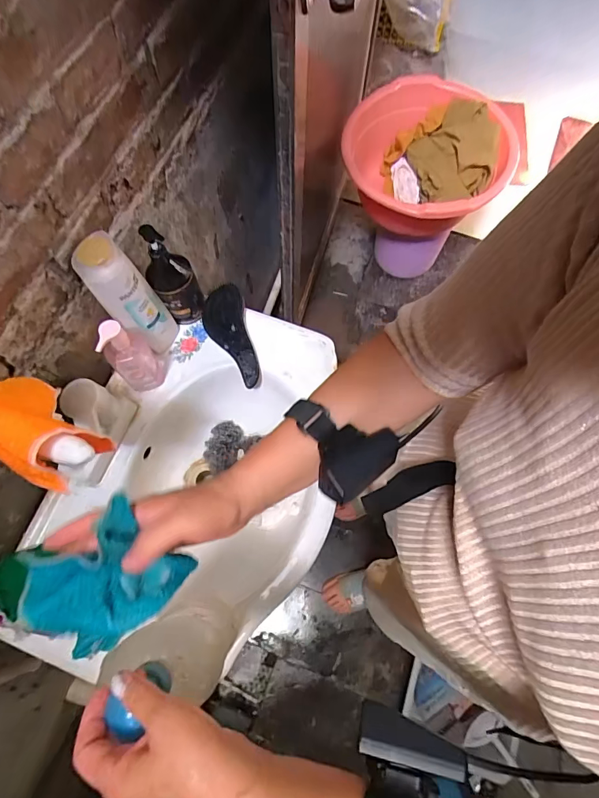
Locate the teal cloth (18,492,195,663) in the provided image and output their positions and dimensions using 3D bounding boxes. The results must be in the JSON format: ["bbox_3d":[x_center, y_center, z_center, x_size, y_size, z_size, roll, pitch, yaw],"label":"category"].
[{"bbox_3d":[-0.153,0.143,0.324,0.120,0.030,0.096,-37,114,6],"label":"teal cloth"}]

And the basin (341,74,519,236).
[{"bbox_3d":[0.351,-0.670,1.237,0.427,0.258,0.505,0,71,-1],"label":"basin"}]

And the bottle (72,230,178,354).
[{"bbox_3d":[-0.244,-0.142,0.608,0.077,0.220,0.065,-39,76,-13],"label":"bottle"}]

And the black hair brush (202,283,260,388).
[{"bbox_3d":[-0.118,-0.104,0.698,0.072,0.041,0.181,-13,72,-6],"label":"black hair brush"}]

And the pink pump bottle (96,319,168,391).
[{"bbox_3d":[-0.242,-0.063,0.610,0.070,0.156,0.049,-39,76,-13],"label":"pink pump bottle"}]

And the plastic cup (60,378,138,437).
[{"bbox_3d":[-0.292,0.016,0.610,0.053,0.115,0.066,17,72,4],"label":"plastic cup"}]

